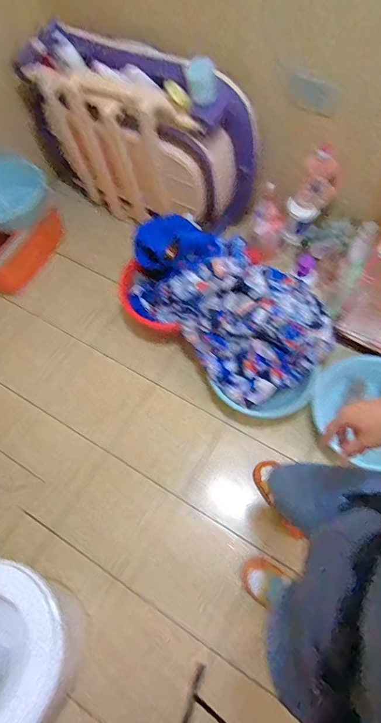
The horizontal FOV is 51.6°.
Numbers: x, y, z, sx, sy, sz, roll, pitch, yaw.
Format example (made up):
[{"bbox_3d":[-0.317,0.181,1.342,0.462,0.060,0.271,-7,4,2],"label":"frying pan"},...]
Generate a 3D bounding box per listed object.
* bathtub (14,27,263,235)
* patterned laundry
[{"bbox_3d":[-0.240,-0.850,1.560,0.965,0.632,0.261,27,67,14],"label":"bathtub"},{"bbox_3d":[0.146,-0.182,1.386,0.408,0.211,0.652,-42,70,-17],"label":"patterned laundry"}]

